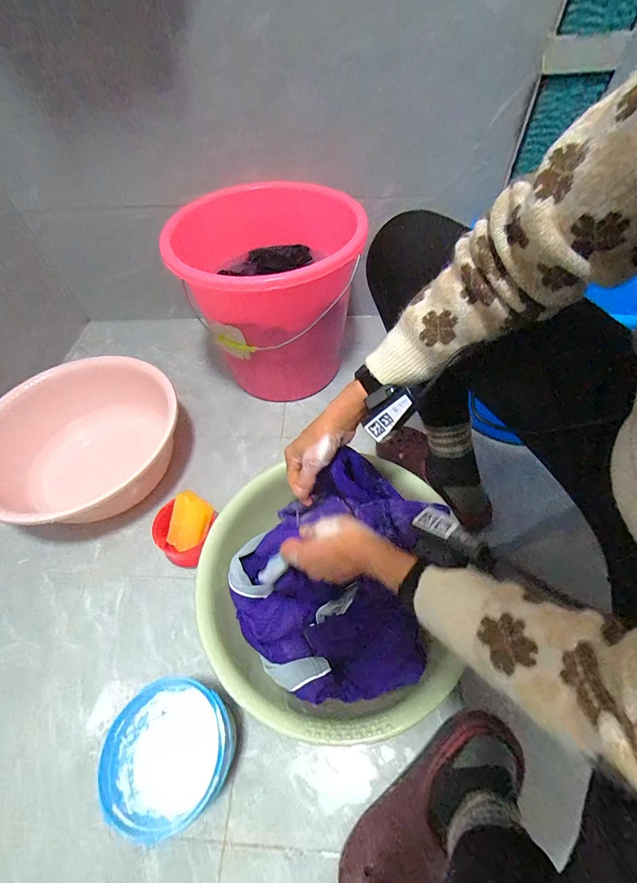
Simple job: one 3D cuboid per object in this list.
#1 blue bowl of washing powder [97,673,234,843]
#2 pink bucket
[{"bbox_3d":[-0.163,0.360,0.437,0.128,0.120,0.122,-2,58,3],"label":"blue bowl of washing powder"},{"bbox_3d":[-0.095,-0.282,0.762,0.348,0.328,0.332,-2,58,3],"label":"pink bucket"}]

